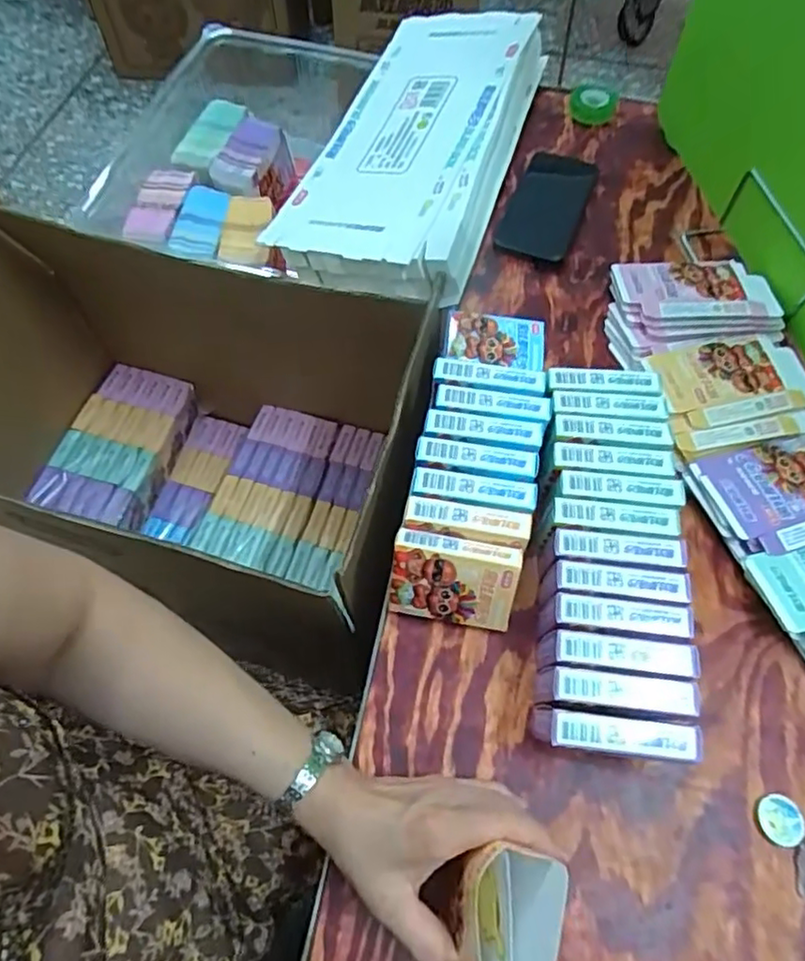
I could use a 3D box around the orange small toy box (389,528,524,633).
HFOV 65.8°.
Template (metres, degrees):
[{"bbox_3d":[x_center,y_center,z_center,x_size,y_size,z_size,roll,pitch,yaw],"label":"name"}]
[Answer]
[{"bbox_3d":[0.038,0.077,0.464,0.091,0.069,0.018,10,32,4],"label":"orange small toy box"}]

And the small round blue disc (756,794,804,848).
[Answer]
[{"bbox_3d":[0.259,0.232,0.425,0.032,0.006,0.030,1,64,-2],"label":"small round blue disc"}]

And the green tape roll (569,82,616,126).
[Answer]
[{"bbox_3d":[0.238,-0.471,0.778,0.058,0.025,0.059,1,64,-2],"label":"green tape roll"}]

